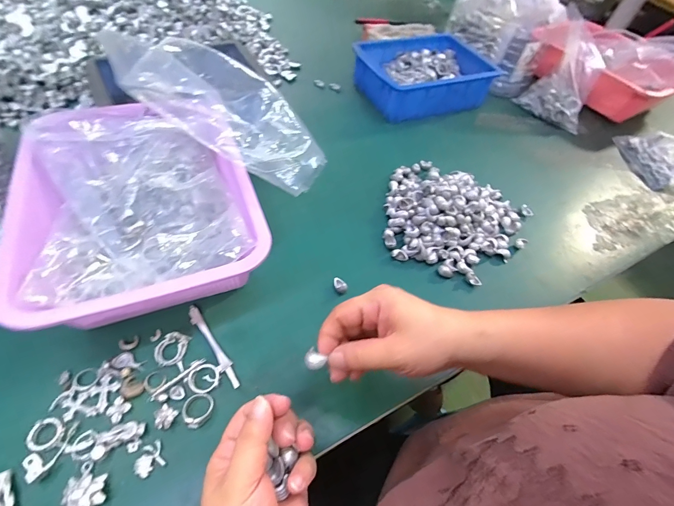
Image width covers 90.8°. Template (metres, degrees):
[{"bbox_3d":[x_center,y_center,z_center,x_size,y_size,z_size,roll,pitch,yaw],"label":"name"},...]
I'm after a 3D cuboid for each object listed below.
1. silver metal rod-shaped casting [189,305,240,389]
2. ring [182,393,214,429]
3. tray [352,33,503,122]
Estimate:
[{"bbox_3d":[-0.123,0.090,0.328,0.012,0.005,0.099,-31,63,-27],"label":"silver metal rod-shaped casting"},{"bbox_3d":[-0.121,0.136,0.290,0.026,0.009,0.027,4,53,-5],"label":"ring"},{"bbox_3d":[0.164,-0.343,0.660,0.232,0.086,0.171,-17,58,-20],"label":"tray"}]

